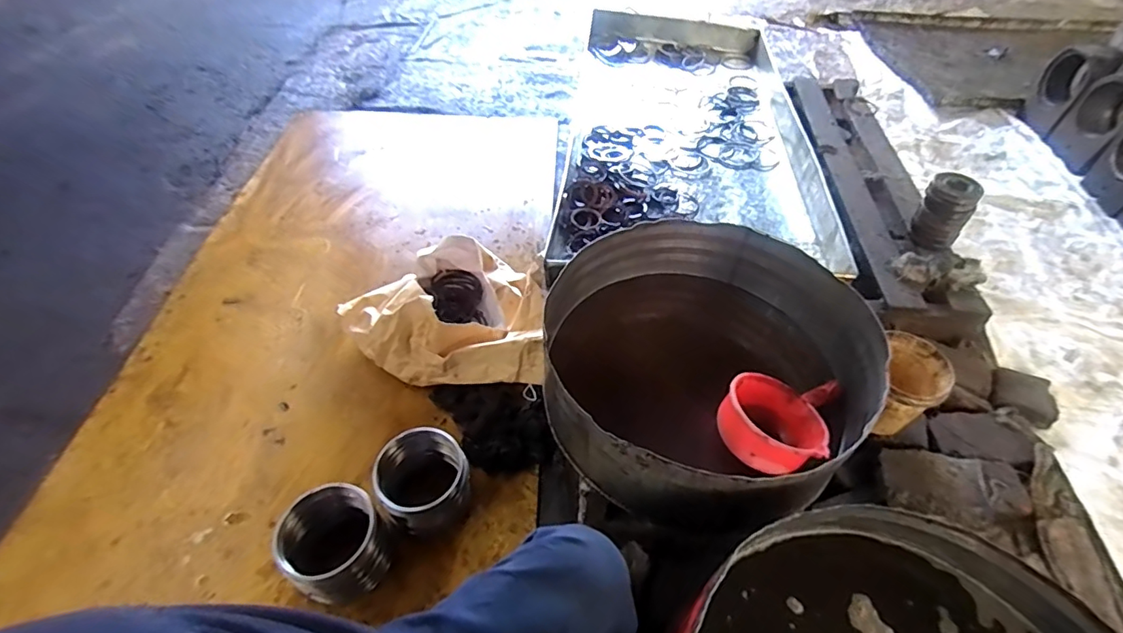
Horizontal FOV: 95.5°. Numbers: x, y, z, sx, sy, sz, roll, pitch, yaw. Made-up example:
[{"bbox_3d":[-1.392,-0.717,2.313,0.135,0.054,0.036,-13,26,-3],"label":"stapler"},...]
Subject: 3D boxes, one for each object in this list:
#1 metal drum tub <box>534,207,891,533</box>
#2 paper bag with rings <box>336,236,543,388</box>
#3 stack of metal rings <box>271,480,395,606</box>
[{"bbox_3d":[0.259,0.114,1.029,0.535,0.391,0.581,0,52,0],"label":"metal drum tub"},{"bbox_3d":[-0.275,-0.025,1.275,0.514,0.182,0.381,10,53,7],"label":"paper bag with rings"},{"bbox_3d":[-0.403,0.415,0.934,0.165,0.168,0.161,36,60,24],"label":"stack of metal rings"}]

